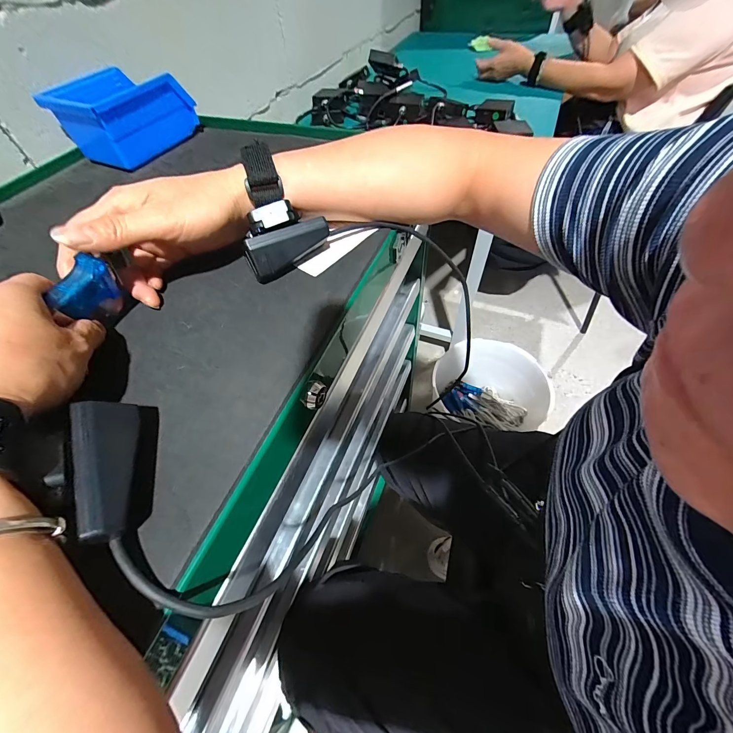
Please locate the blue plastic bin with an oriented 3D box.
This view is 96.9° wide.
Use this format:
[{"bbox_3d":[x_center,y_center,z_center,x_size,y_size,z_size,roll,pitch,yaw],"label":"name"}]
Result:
[{"bbox_3d":[-0.319,-0.334,0.434,0.114,0.071,0.135,21,59,19],"label":"blue plastic bin"}]

